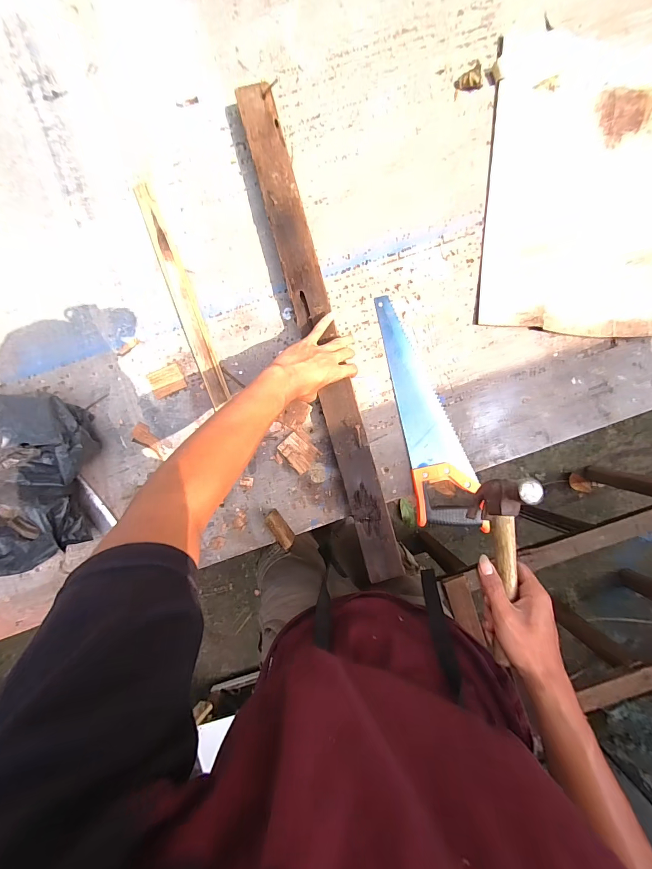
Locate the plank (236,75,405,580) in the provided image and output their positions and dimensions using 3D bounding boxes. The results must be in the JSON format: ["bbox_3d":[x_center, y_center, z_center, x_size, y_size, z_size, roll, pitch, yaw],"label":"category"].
[{"bbox_3d":[-0.009,-0.154,0.596,0.075,0.054,0.818,-15,90,0],"label":"plank"}]

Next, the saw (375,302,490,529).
[{"bbox_3d":[0.181,-0.041,0.611,0.106,0.034,0.407,-11,90,0],"label":"saw"}]

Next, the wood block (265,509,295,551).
[{"bbox_3d":[-0.077,0.157,0.592,0.017,0.064,0.061,-37,91,0],"label":"wood block"}]

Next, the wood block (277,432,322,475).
[{"bbox_3d":[-0.049,0.032,0.621,0.064,0.004,0.049,44,90,-1],"label":"wood block"}]

